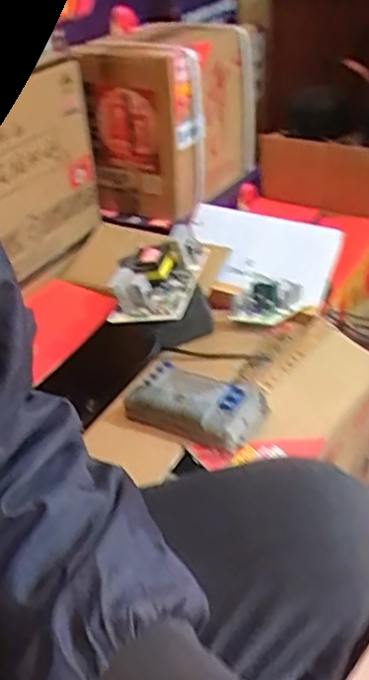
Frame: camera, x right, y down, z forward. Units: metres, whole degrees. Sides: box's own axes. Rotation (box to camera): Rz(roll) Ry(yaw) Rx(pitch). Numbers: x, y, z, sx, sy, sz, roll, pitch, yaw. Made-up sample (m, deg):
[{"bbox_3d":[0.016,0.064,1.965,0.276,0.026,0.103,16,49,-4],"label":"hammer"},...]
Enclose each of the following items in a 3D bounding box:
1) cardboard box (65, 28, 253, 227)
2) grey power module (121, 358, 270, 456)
[{"bbox_3d":[-0.018,-0.425,1.195,0.195,0.287,0.319,19,41,29],"label":"cardboard box"},{"bbox_3d":[0.014,0.074,0.756,0.162,0.049,0.096,17,40,26],"label":"grey power module"}]

